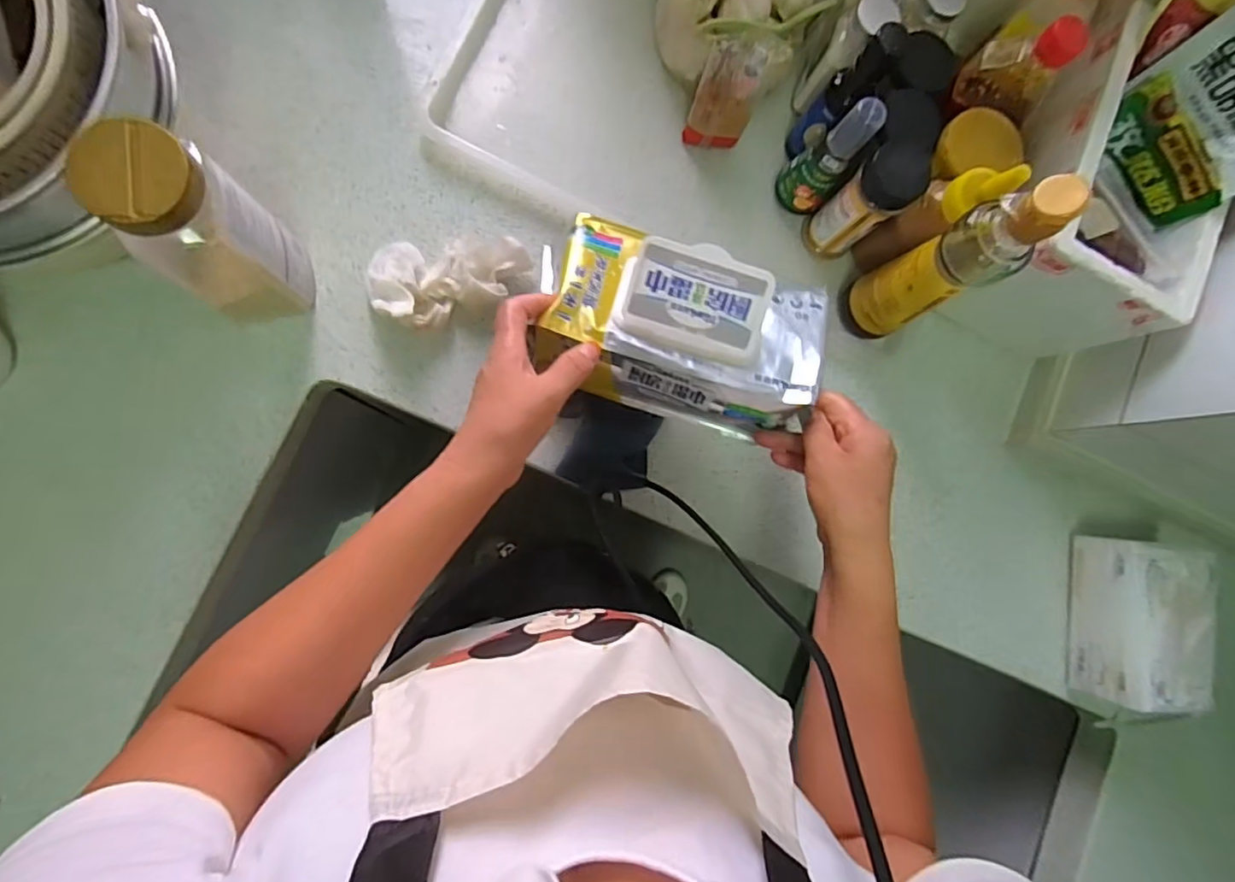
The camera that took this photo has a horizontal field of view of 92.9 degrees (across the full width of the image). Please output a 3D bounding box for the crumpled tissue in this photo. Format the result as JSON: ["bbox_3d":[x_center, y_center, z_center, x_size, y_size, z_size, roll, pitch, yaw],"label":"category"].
[{"bbox_3d":[-0.152,-0.145,0.538,0.146,0.049,0.086,-5,88,-9],"label":"crumpled tissue"}]

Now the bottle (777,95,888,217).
[{"bbox_3d":[0.197,-0.270,0.549,0.047,0.143,0.056,34,83,-5],"label":"bottle"}]

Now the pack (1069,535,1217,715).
[{"bbox_3d":[0.526,0.182,0.601,0.075,0.095,0.158,4,86,-8],"label":"pack"}]

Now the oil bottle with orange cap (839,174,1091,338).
[{"bbox_3d":[0.274,-0.143,0.501,0.053,0.247,0.063,-26,91,-9],"label":"oil bottle with orange cap"}]

